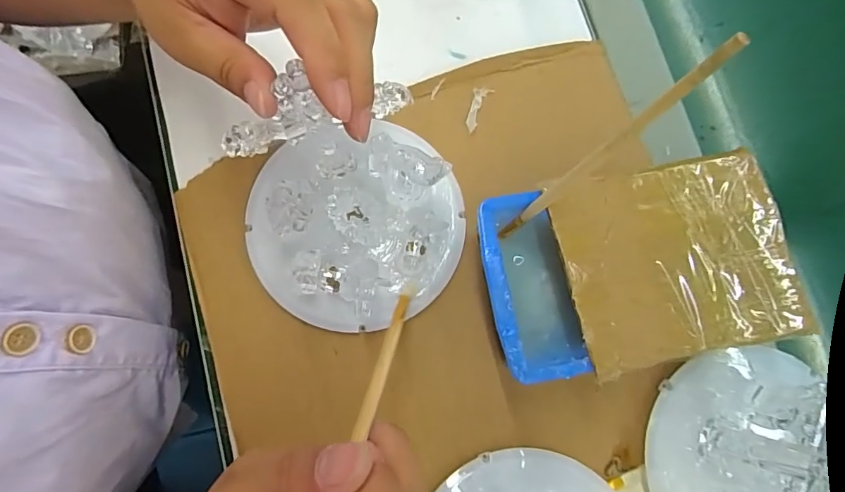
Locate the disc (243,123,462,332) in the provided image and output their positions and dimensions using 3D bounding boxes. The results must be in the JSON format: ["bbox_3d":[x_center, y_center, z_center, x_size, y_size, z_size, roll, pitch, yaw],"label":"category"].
[{"bbox_3d":[-0.041,-0.012,0.282,0.123,0.034,0.118,0,79,-1],"label":"disc"}]

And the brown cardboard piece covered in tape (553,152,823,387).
[{"bbox_3d":[0.130,0.007,0.242,0.114,0.007,0.096,-12,80,-3],"label":"brown cardboard piece covered in tape"}]

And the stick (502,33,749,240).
[{"bbox_3d":[0.074,-0.037,0.211,0.010,0.147,0.007,-27,80,-29],"label":"stick"}]

